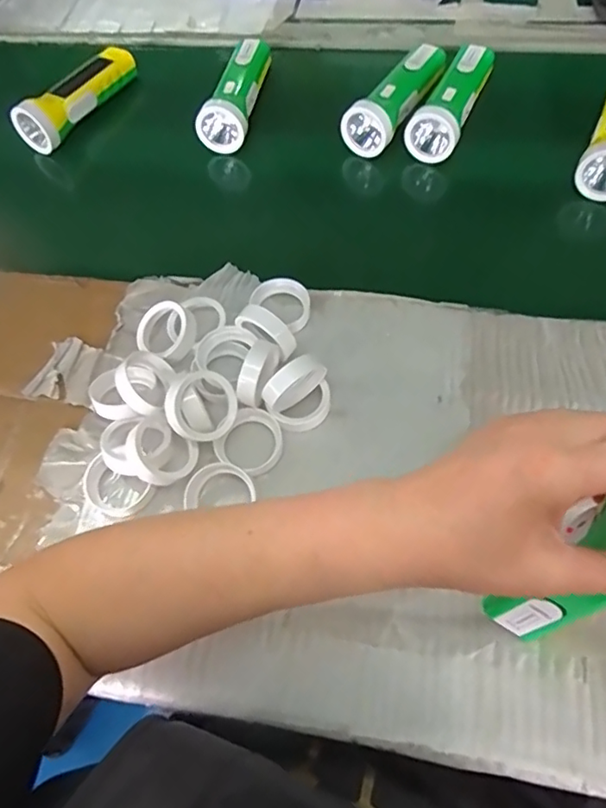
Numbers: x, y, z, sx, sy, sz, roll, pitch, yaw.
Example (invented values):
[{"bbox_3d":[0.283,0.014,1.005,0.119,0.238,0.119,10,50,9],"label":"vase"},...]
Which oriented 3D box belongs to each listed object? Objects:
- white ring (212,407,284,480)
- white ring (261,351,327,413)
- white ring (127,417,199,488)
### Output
[{"bbox_3d":[-0.040,0.030,0.429,0.045,0.019,0.050,37,70,21],"label":"white ring"},{"bbox_3d":[-0.006,-0.016,0.427,0.055,0.058,0.017,-41,67,-17],"label":"white ring"},{"bbox_3d":[-0.108,0.037,0.419,0.051,0.016,0.046,45,60,-11],"label":"white ring"}]

